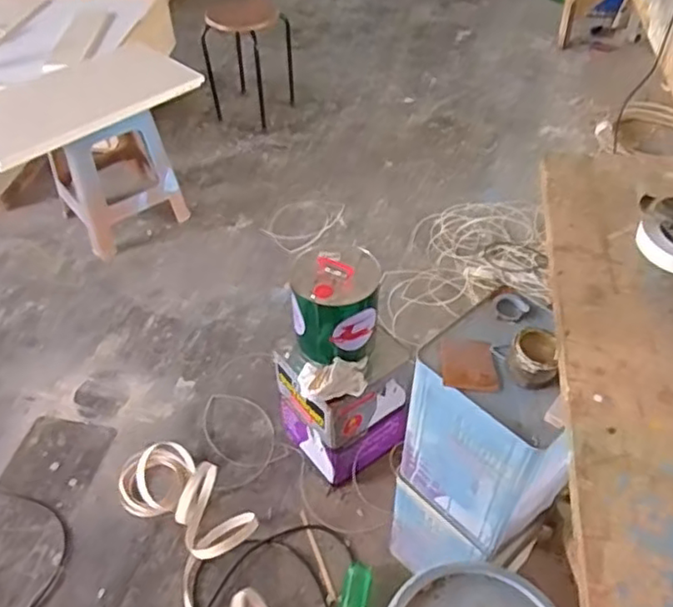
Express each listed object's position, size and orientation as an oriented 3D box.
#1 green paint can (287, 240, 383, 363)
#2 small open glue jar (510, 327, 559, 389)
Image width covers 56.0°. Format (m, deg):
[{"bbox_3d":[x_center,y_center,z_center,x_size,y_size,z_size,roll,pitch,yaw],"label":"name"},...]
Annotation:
[{"bbox_3d":[0.000,-0.001,1.351,0.179,0.204,0.179,-1,46,1],"label":"green paint can"},{"bbox_3d":[0.285,0.078,0.909,0.064,0.058,0.068,-1,46,1],"label":"small open glue jar"}]

